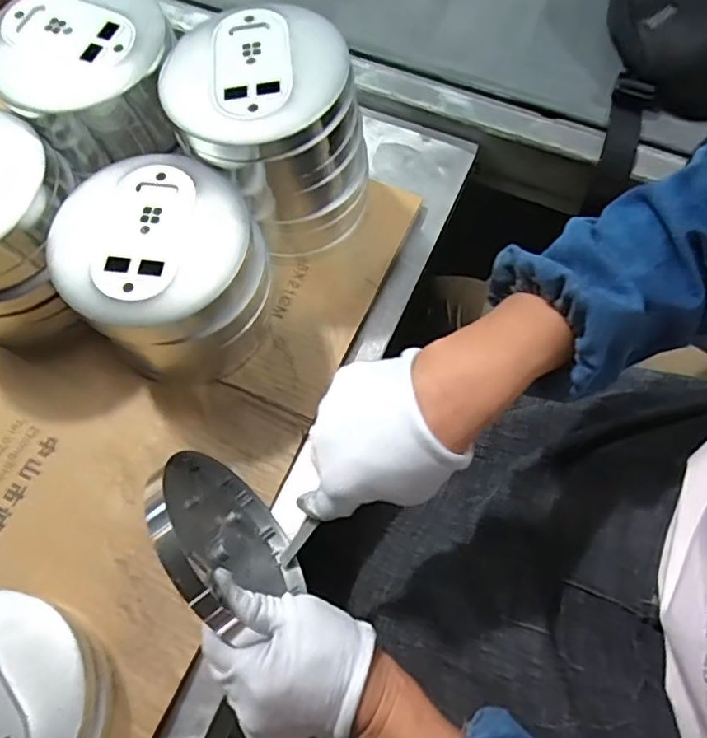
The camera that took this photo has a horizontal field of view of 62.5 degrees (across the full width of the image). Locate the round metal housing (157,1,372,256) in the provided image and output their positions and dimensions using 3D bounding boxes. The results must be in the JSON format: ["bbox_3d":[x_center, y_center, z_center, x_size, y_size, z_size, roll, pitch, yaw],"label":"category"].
[{"bbox_3d":[-0.066,-0.182,0.449,0.126,0.127,0.123,0,67,0],"label":"round metal housing"}]

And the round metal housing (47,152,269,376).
[{"bbox_3d":[-0.138,-0.069,0.432,0.117,0.112,0.128,0,67,0],"label":"round metal housing"}]

